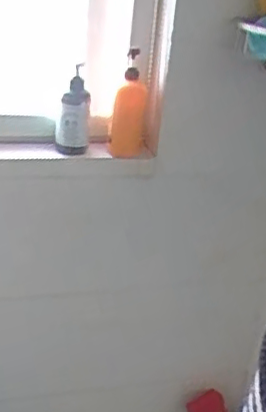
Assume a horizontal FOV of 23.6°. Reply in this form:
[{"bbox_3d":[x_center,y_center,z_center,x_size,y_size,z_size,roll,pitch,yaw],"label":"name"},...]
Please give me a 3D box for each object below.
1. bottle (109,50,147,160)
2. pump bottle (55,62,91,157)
[{"bbox_3d":[-0.006,-0.212,1.350,0.070,0.224,0.075,6,24,-1],"label":"bottle"},{"bbox_3d":[-0.122,-0.198,1.323,0.066,0.181,0.062,4,24,-6],"label":"pump bottle"}]

